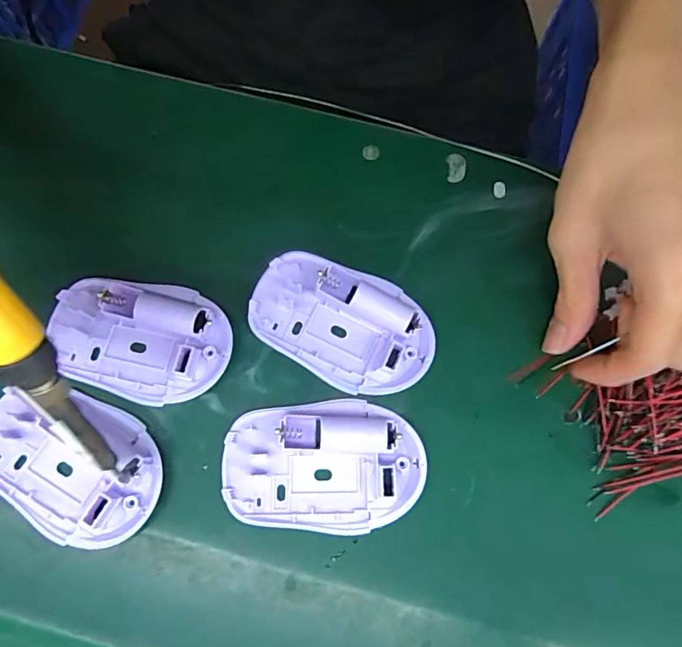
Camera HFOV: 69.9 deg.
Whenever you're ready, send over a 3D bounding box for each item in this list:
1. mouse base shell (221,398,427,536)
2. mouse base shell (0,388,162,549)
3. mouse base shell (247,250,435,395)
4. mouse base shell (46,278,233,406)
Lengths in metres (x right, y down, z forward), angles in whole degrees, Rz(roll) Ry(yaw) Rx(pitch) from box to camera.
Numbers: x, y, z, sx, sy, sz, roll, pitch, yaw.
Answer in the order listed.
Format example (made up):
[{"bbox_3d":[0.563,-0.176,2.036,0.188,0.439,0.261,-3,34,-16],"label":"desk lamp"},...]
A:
[{"bbox_3d":[-0.009,0.069,0.237,0.096,0.016,0.060,-4,78,-1],"label":"mouse base shell"},{"bbox_3d":[-0.133,0.068,0.238,0.095,0.011,0.062,20,78,4],"label":"mouse base shell"},{"bbox_3d":[0.000,0.000,0.255,0.096,0.015,0.056,29,79,6],"label":"mouse base shell"},{"bbox_3d":[-0.104,0.008,0.252,0.090,0.014,0.060,6,78,1],"label":"mouse base shell"}]

